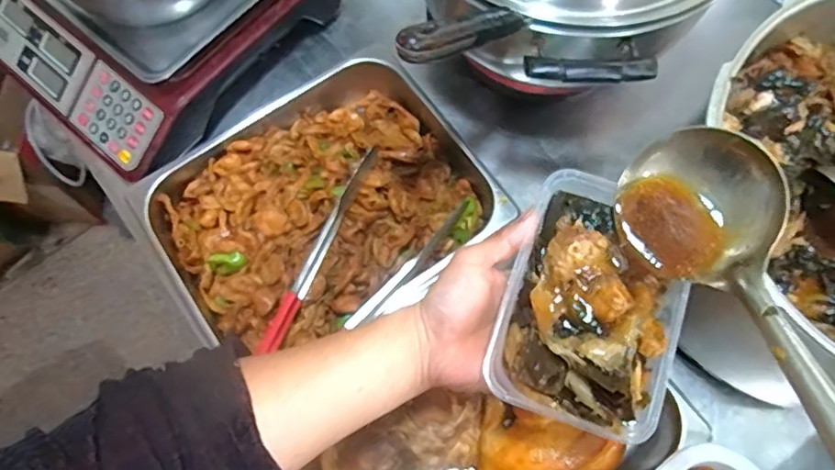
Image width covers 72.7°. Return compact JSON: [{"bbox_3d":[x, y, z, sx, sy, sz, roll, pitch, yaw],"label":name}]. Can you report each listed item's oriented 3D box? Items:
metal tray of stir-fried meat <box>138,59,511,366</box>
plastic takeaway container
[{"bbox_3d":[-0.096,-0.029,0.595,0.327,0.059,0.256,-37,74,-10],"label":"metal tray of stir-fried meat"},{"bbox_3d":[0.116,0.044,0.369,0.108,0.040,0.158,18,73,7],"label":"plastic takeaway container"}]

